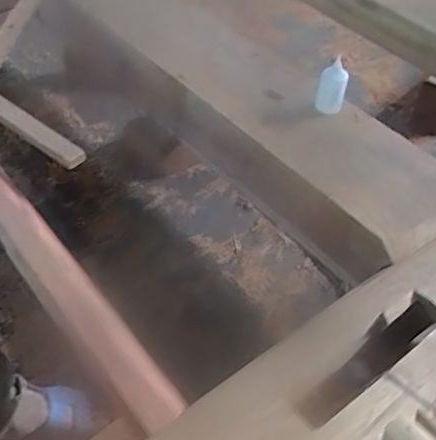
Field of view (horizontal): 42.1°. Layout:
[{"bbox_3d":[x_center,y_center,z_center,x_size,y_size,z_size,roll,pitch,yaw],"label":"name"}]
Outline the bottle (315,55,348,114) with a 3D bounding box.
[{"bbox_3d":[0.233,-0.271,1.145,0.060,0.105,0.049,-17,50,-20],"label":"bottle"}]

